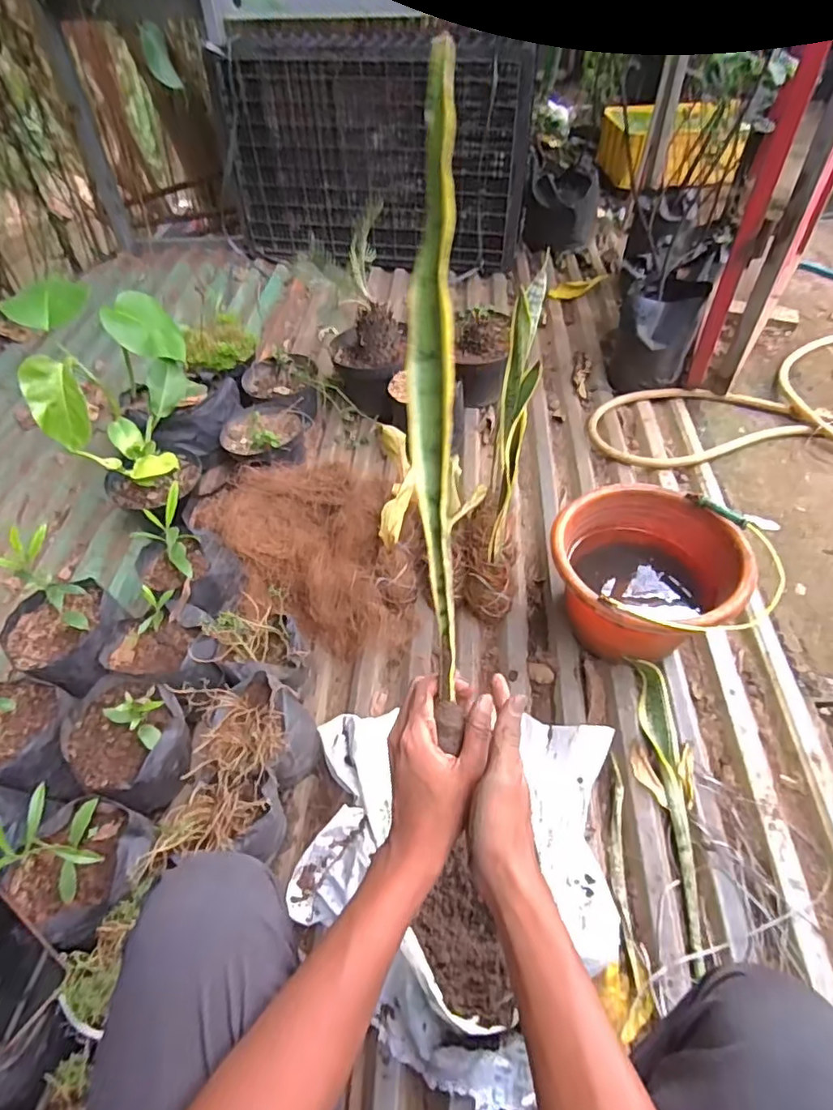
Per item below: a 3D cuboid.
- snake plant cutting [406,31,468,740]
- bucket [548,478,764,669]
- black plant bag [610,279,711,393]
[{"bbox_3d":[0.012,-0.085,0.408,0.035,0.469,0.037,-1,13,2],"label":"snake plant cutting"},{"bbox_3d":[0.353,0.039,0.902,0.272,0.186,0.253,0,48,0],"label":"bucket"},{"bbox_3d":[0.541,-0.489,1.296,0.168,0.225,0.150,19,51,16],"label":"black plant bag"}]

